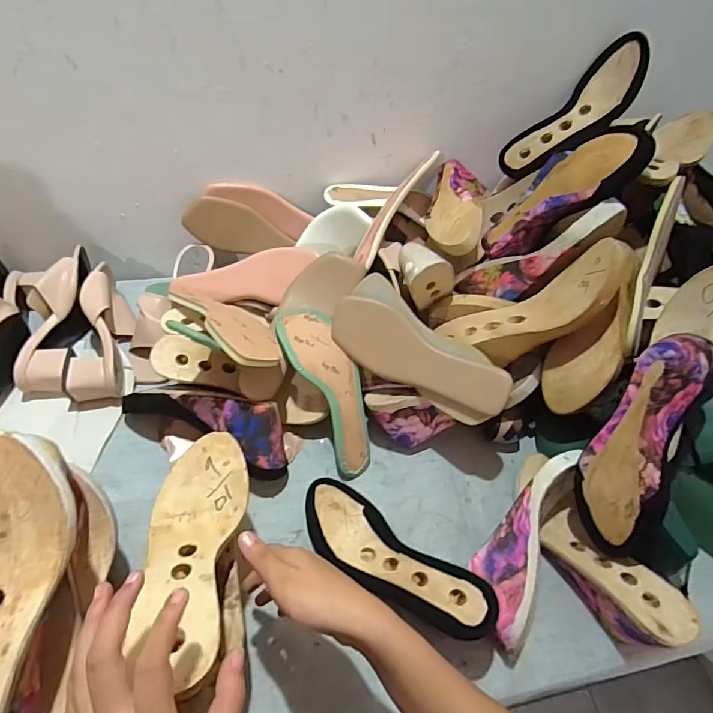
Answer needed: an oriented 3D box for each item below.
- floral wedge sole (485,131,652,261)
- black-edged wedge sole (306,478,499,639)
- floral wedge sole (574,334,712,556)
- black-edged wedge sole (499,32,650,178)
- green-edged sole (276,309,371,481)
[{"bbox_3d":[0.269,-0.213,0.612,0.080,0.229,0.075,30,43,-29],"label":"floral wedge sole"},{"bbox_3d":[0.036,0.216,0.492,0.223,0.079,0.099,25,52,15],"label":"black-edged wedge sole"},{"bbox_3d":[0.300,0.092,0.483,0.085,0.242,0.070,21,9,11],"label":"floral wedge sole"},{"bbox_3d":[0.324,-0.363,0.685,0.234,0.058,0.075,-39,53,17],"label":"black-edged wedge sole"},{"bbox_3d":[-0.033,0.042,0.595,0.072,0.030,0.227,-22,87,-22],"label":"green-edged sole"}]

